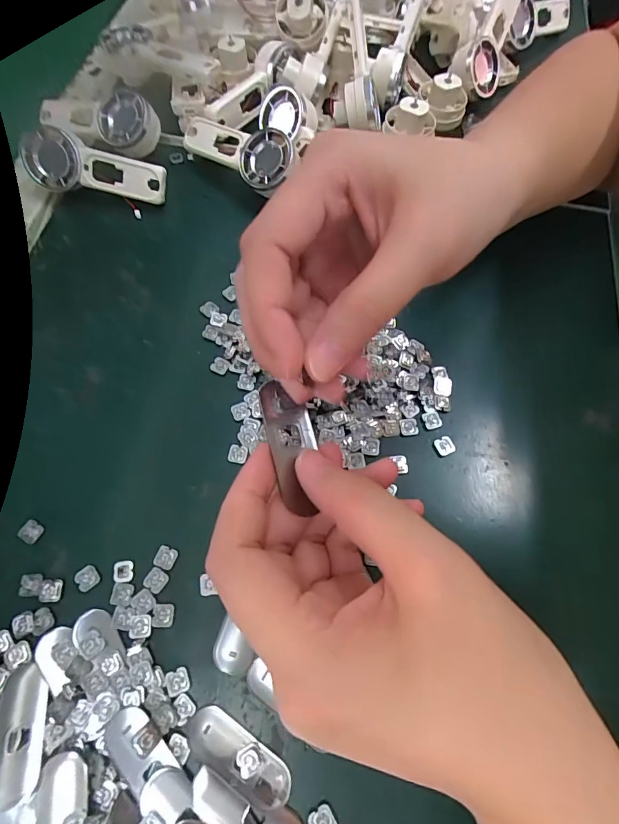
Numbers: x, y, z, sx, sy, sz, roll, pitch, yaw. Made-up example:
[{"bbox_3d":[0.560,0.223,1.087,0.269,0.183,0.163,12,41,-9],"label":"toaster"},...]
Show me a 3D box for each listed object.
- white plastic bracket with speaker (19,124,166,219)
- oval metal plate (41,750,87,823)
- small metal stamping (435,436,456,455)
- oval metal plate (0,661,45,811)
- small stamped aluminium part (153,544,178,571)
[{"bbox_3d":[-0.147,-0.166,0.301,0.093,0.036,0.016,14,28,-8],"label":"white plastic bracket with speaker"},{"bbox_3d":[-0.097,0.164,0.170,0.016,0.005,0.051,-7,63,-17],"label":"oval metal plate"},{"bbox_3d":[0.078,0.019,0.248,0.010,0.004,0.010,-18,69,-10],"label":"small metal stamping"},{"bbox_3d":[-0.124,0.135,0.184,0.021,0.004,0.050,-13,54,-9],"label":"oval metal plate"},{"bbox_3d":[-0.073,0.073,0.219,0.010,0.004,0.010,19,67,5],"label":"small stamped aluminium part"}]

